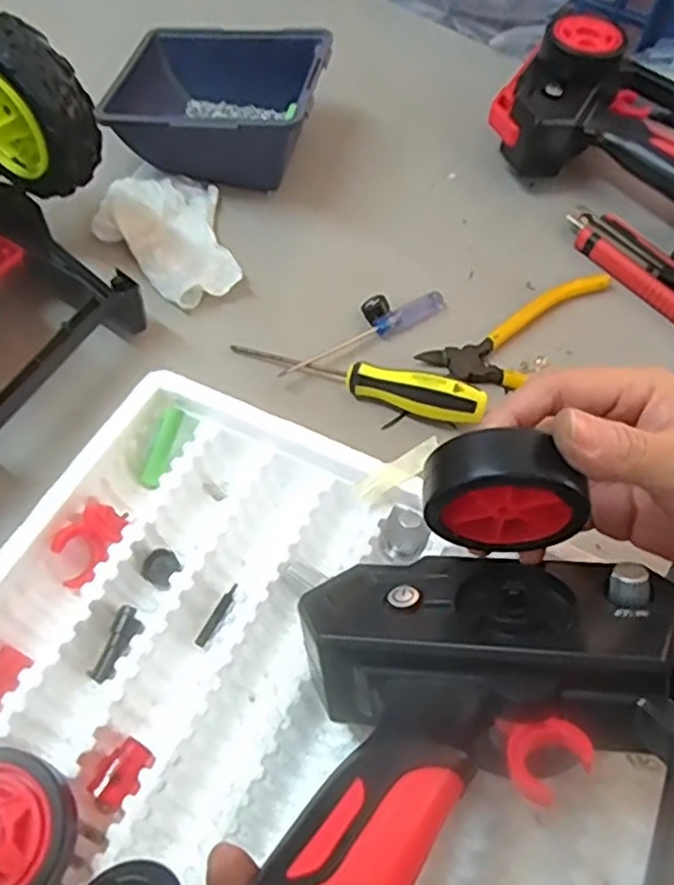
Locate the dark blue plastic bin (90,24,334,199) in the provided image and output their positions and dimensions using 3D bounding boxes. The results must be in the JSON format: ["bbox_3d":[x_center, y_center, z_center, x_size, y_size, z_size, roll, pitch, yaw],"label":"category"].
[{"bbox_3d":[-0.087,-0.240,0.502,0.145,0.063,0.121,9,58,1],"label":"dark blue plastic bin"}]

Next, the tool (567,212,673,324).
[{"bbox_3d":[0.220,-0.102,0.472,0.034,0.021,0.158,-38,68,-24],"label":"tool"}]

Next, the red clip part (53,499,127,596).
[{"bbox_3d":[-0.117,0.049,0.339,0.025,0.021,0.042,21,59,8],"label":"red clip part"}]

